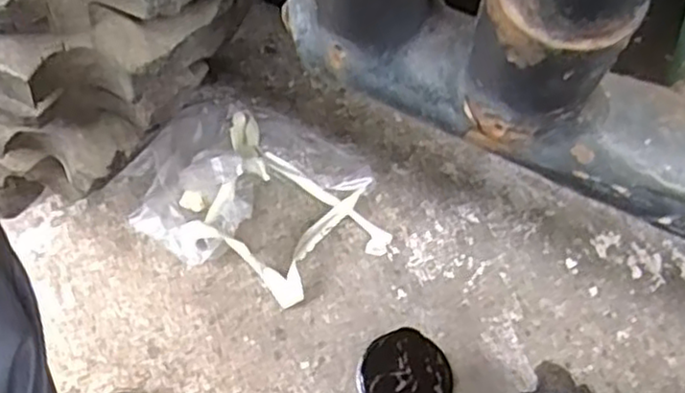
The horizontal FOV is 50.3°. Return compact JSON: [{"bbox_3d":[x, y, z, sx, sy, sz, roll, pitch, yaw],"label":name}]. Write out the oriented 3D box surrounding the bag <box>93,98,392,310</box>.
[{"bbox_3d":[-0.086,-0.025,0.709,0.276,0.127,0.190,24,64,11],"label":"bag"}]

